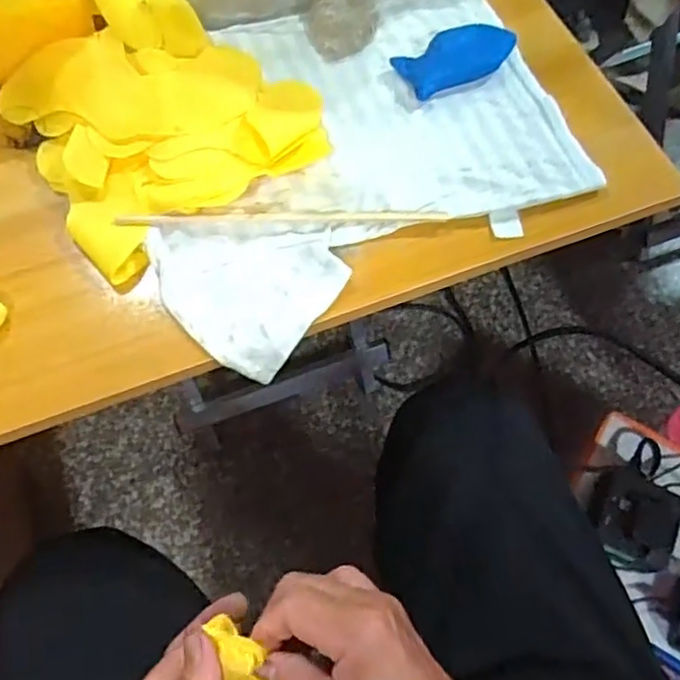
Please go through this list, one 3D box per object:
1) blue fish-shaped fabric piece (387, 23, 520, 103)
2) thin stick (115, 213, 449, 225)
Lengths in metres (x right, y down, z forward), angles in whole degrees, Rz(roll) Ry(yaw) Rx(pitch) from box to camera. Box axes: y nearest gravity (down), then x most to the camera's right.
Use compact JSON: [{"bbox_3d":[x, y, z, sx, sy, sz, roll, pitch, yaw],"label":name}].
[{"bbox_3d":[0.093,-0.222,0.529,0.093,0.016,0.046,-25,67,-12],"label":"blue fish-shaped fabric piece"},{"bbox_3d":[-0.040,-0.085,0.467,0.224,0.005,0.009,0,64,0],"label":"thin stick"}]

